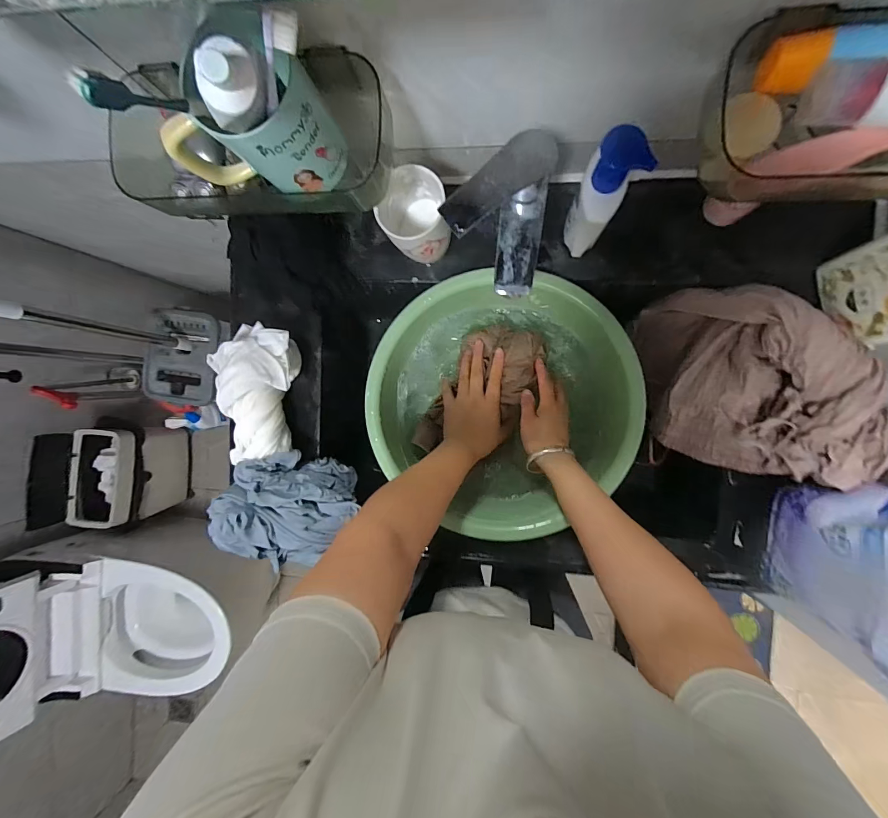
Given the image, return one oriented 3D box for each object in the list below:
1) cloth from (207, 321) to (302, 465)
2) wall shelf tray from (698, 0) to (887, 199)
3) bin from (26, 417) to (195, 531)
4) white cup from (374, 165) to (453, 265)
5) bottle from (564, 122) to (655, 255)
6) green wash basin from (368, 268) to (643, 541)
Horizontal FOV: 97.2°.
[{"bbox_3d":[-0.249,-0.019,0.511,0.110,0.068,0.180,0,92,7],"label":"cloth"},{"bbox_3d":[0.326,-0.217,0.281,0.246,0.064,0.116,-2,92,7],"label":"wall shelf tray"},{"bbox_3d":[-1.051,0.201,1.280,0.194,0.397,0.330,0,92,7],"label":"bin"},{"bbox_3d":[-0.031,-0.213,0.448,0.066,0.099,0.074,7,93,7],"label":"white cup"},{"bbox_3d":[0.153,-0.212,0.402,0.049,0.154,0.053,-42,87,7],"label":"bottle"},{"bbox_3d":[0.075,-0.011,0.543,0.332,0.119,0.319,0,92,7],"label":"green wash basin"}]

